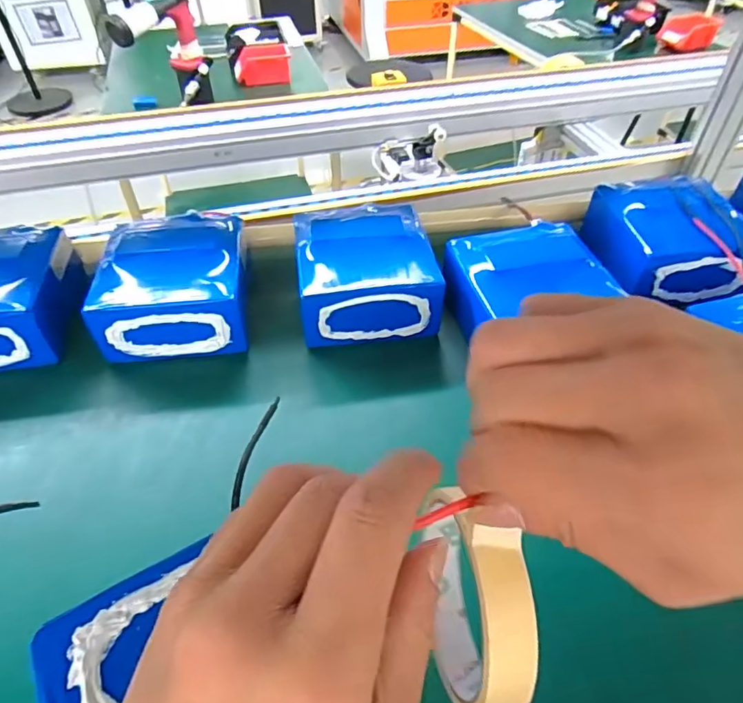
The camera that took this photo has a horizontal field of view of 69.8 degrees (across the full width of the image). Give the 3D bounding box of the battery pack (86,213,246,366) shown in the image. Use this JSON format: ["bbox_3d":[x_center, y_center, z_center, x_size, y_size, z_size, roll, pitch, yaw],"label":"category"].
[{"bbox_3d":[-0.206,-0.070,0.566,0.144,0.090,0.151,-6,47,-6],"label":"battery pack"}]

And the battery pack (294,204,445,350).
[{"bbox_3d":[-0.007,-0.091,0.571,0.143,0.078,0.157,-5,47,-5],"label":"battery pack"}]

